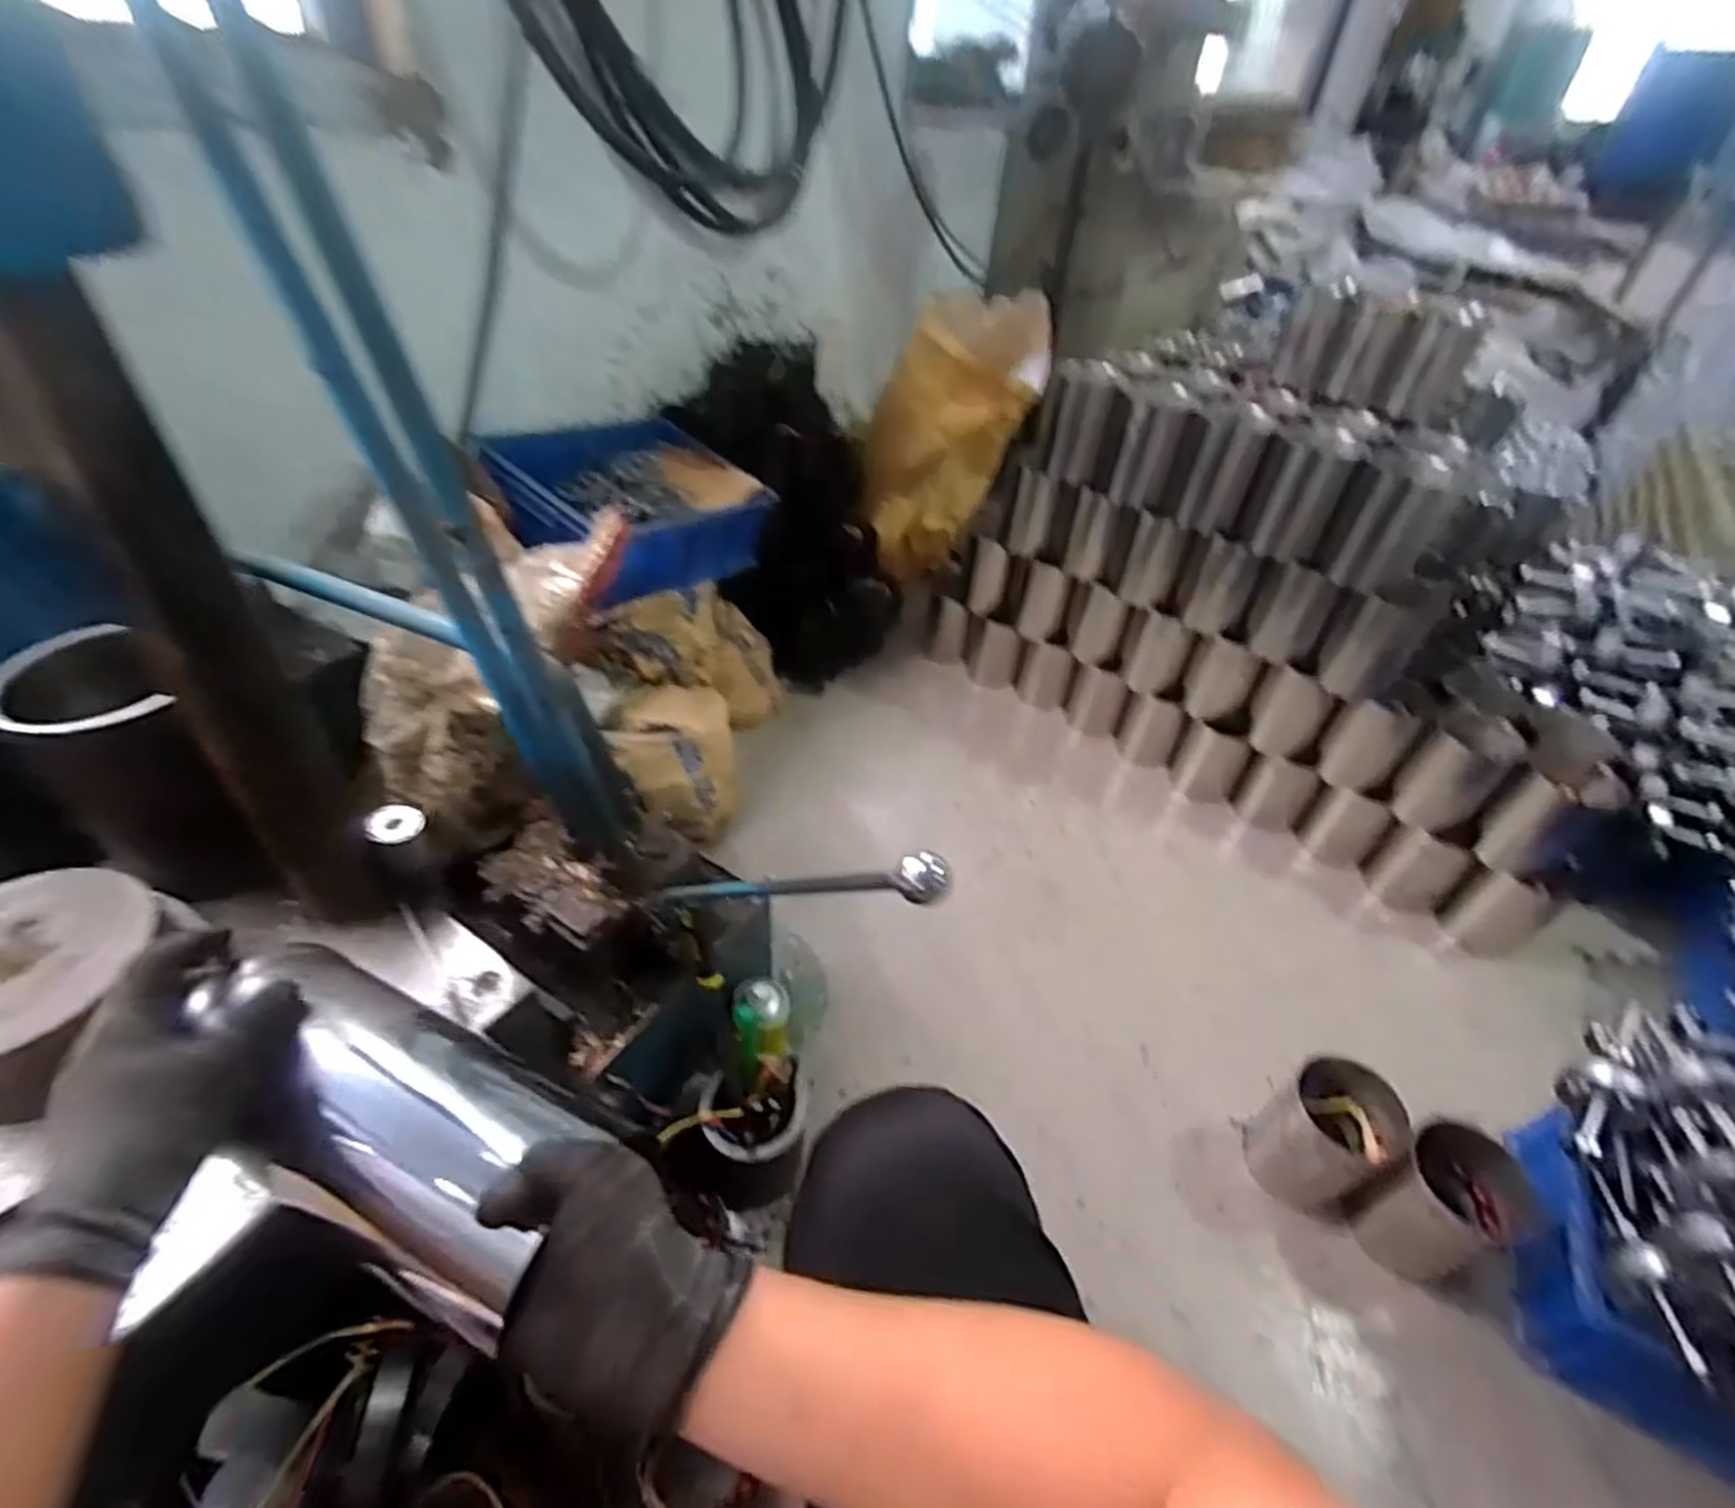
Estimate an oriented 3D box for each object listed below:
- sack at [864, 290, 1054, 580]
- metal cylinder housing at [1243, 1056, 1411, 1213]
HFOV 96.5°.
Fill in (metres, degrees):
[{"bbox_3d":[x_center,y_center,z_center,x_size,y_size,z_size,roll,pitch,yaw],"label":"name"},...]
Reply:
[{"bbox_3d":[0.210,-0.729,1.832,0.357,0.562,0.397,12,42,7],"label":"sack"},{"bbox_3d":[0.544,0.455,0.922,0.111,0.151,0.121,-24,50,-28],"label":"metal cylinder housing"}]

